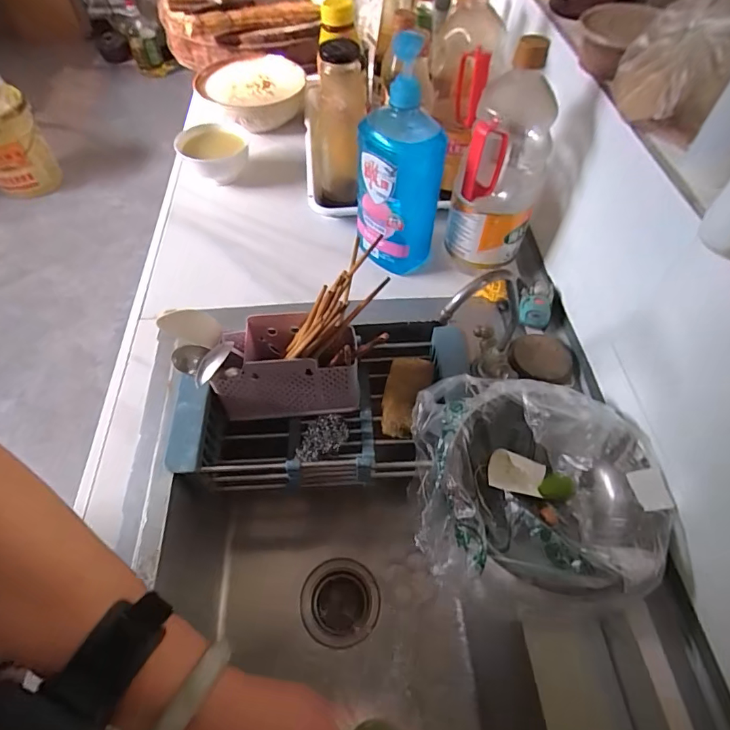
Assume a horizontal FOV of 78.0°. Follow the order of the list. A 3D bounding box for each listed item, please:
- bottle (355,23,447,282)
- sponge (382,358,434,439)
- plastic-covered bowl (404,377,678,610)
[{"bbox_3d":[0.041,-0.244,0.585,0.110,0.290,0.071,8,59,2],"label":"bottle"},{"bbox_3d":[0.058,0.039,0.628,0.058,0.032,0.117,13,60,5],"label":"sponge"},{"bbox_3d":[0.168,0.125,0.484,0.236,0.096,0.210,12,60,5],"label":"plastic-covered bowl"}]

